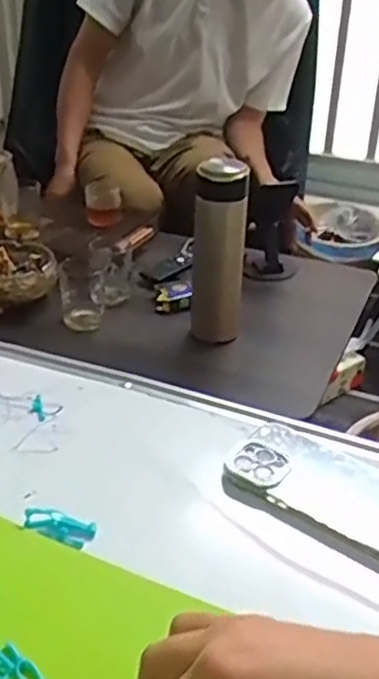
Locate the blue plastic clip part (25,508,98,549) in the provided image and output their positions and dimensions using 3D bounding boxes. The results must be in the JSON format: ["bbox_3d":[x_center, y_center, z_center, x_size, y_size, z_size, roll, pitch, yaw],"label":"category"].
[{"bbox_3d":[-0.091,0.130,0.485,0.050,0.016,0.018,9,31,13],"label":"blue plastic clip part"}]

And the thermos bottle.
[{"bbox_3d":[0.036,-0.112,0.879,0.058,0.214,0.055,-1,30,-5],"label":"thermos bottle"}]

